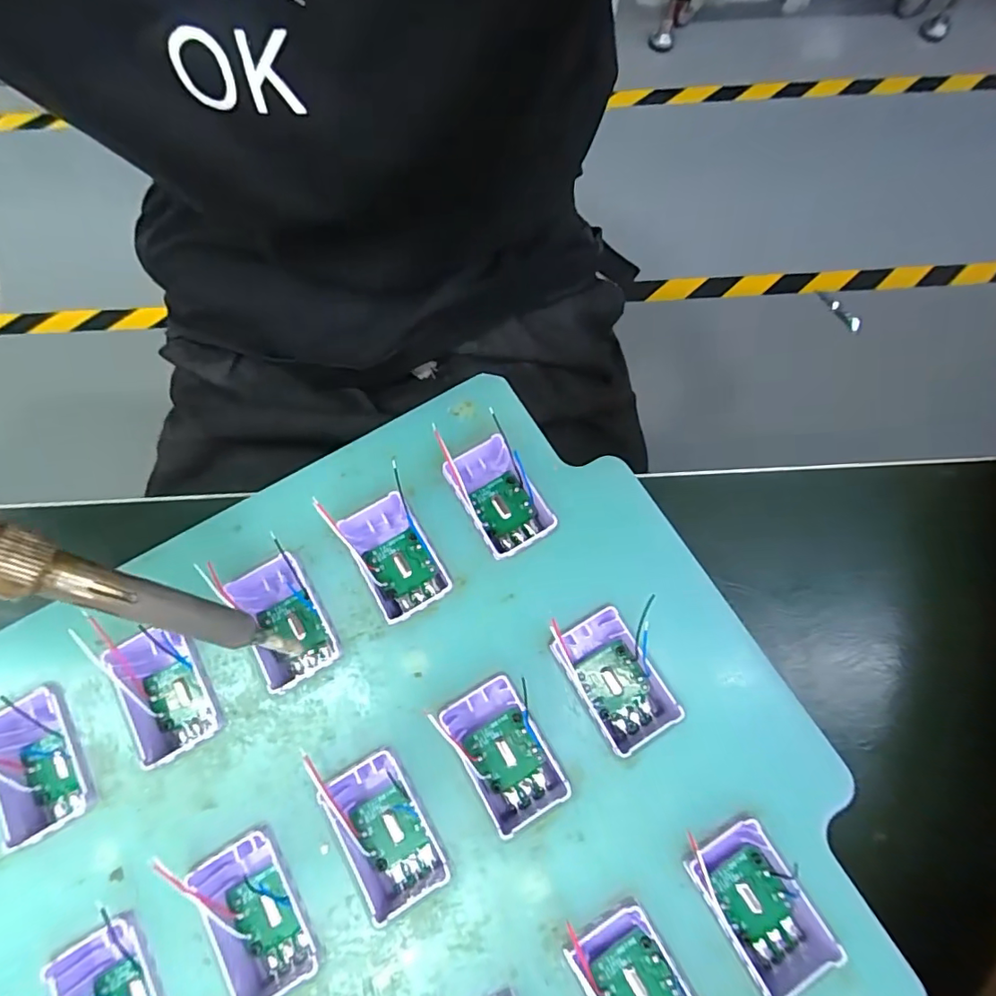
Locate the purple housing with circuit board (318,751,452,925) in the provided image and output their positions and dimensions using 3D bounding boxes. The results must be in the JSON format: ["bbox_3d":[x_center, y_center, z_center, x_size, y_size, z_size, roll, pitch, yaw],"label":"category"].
[{"bbox_3d":[-0.026,0.077,0.123,0.018,0.010,0.031,-30,75,-7],"label":"purple housing with circuit board"}]

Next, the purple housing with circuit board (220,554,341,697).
[{"bbox_3d":[-0.056,0.032,0.138,0.019,0.009,0.034,-35,76,-8],"label":"purple housing with circuit board"}]

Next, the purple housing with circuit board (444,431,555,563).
[{"bbox_3d":[0.000,0.000,0.146,0.019,0.010,0.031,-30,75,-7],"label":"purple housing with circuit board"}]

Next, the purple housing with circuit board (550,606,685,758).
[{"bbox_3d":[0.029,0.046,0.133,0.019,0.013,0.031,-30,75,-7],"label":"purple housing with circuit board"}]

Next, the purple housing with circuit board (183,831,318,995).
[{"bbox_3d":[-0.055,0.095,0.119,0.021,0.012,0.031,-31,76,-7],"label":"purple housing with circuit board"}]

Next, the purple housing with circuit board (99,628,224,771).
[{"bbox_3d":[-0.082,0.048,0.132,0.020,0.010,0.031,-29,75,-6],"label":"purple housing with circuit board"}]

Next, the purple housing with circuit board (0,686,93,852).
[{"bbox_3d":[-0.111,0.064,0.128,0.023,0.011,0.032,-29,75,-6],"label":"purple housing with circuit board"}]

